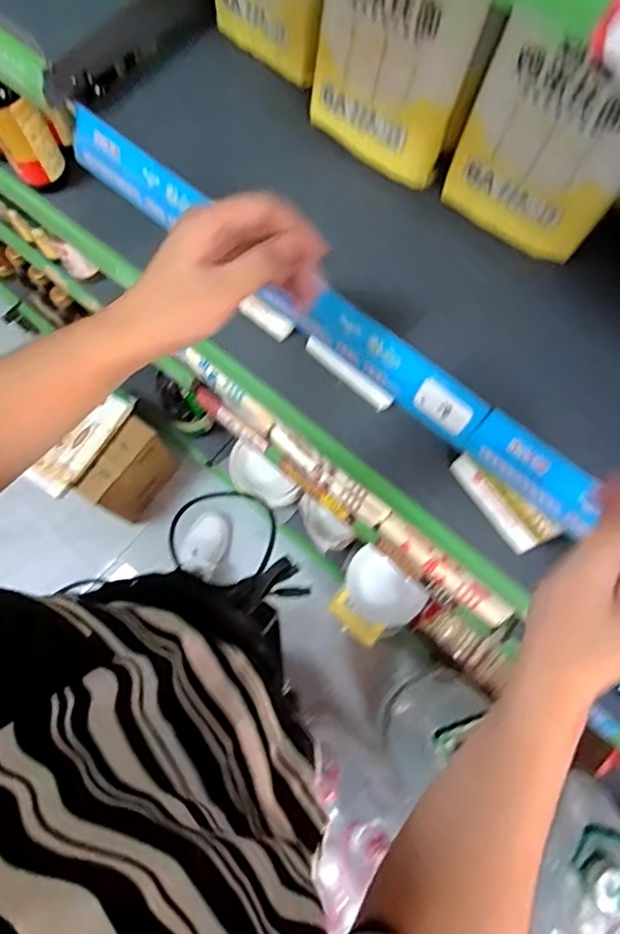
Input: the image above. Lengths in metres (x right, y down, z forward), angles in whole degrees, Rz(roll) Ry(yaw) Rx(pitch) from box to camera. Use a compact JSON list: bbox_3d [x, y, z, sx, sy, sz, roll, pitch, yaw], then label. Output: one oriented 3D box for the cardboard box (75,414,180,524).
[{"bbox_3d":[-0.426,0.020,1.330,0.083,0.237,0.205,35,75,8],"label":"cardboard box"}]

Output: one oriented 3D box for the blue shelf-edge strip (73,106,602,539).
[{"bbox_3d":[0.003,-0.129,0.449,0.527,0.044,0.012,39,42,10],"label":"blue shelf-edge strip"}]

